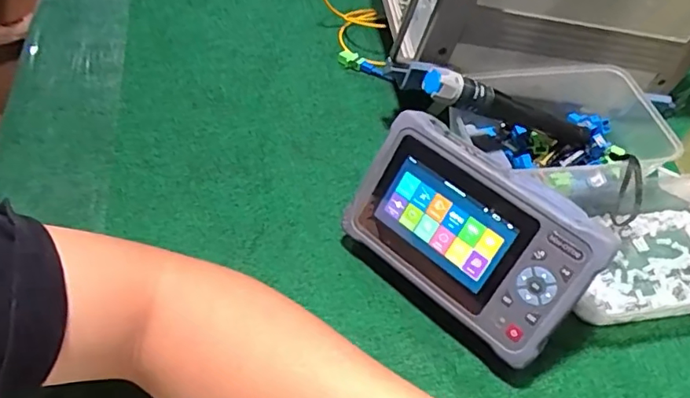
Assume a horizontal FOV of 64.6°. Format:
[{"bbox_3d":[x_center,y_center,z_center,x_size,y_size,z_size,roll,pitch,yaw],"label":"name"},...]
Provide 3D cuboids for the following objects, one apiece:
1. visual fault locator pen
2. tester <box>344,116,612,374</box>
[{"bbox_3d":[0.143,-0.075,0.469,0.176,0.024,0.023,14,44,-29],"label":"visual fault locator pen"},{"bbox_3d":[0.091,0.024,0.397,0.166,0.108,0.048,37,21,25],"label":"tester"}]

